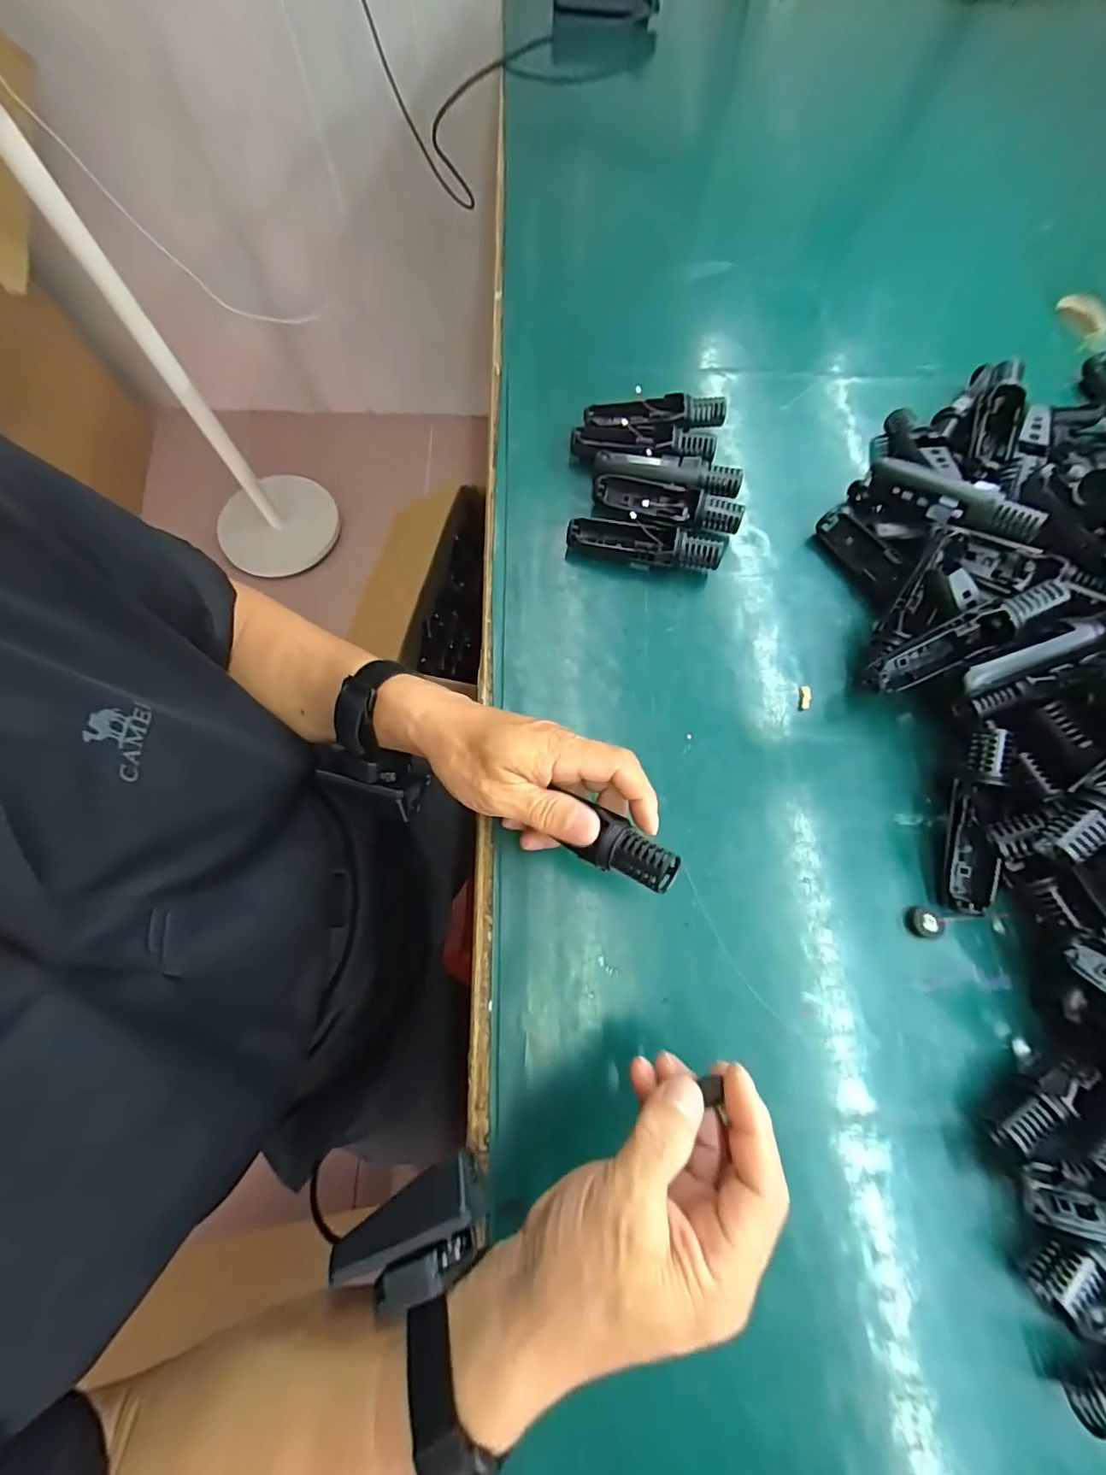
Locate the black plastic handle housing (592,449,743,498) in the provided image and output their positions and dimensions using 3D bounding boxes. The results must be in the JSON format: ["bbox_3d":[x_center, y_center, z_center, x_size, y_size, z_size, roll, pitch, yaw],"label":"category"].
[{"bbox_3d":[0.096,-0.220,0.446,0.122,0.033,0.023,13,72,3],"label":"black plastic handle housing"}]

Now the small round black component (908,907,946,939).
[{"bbox_3d":[0.248,0.123,0.347,0.021,0.008,0.019,8,72,2],"label":"small round black component"}]

